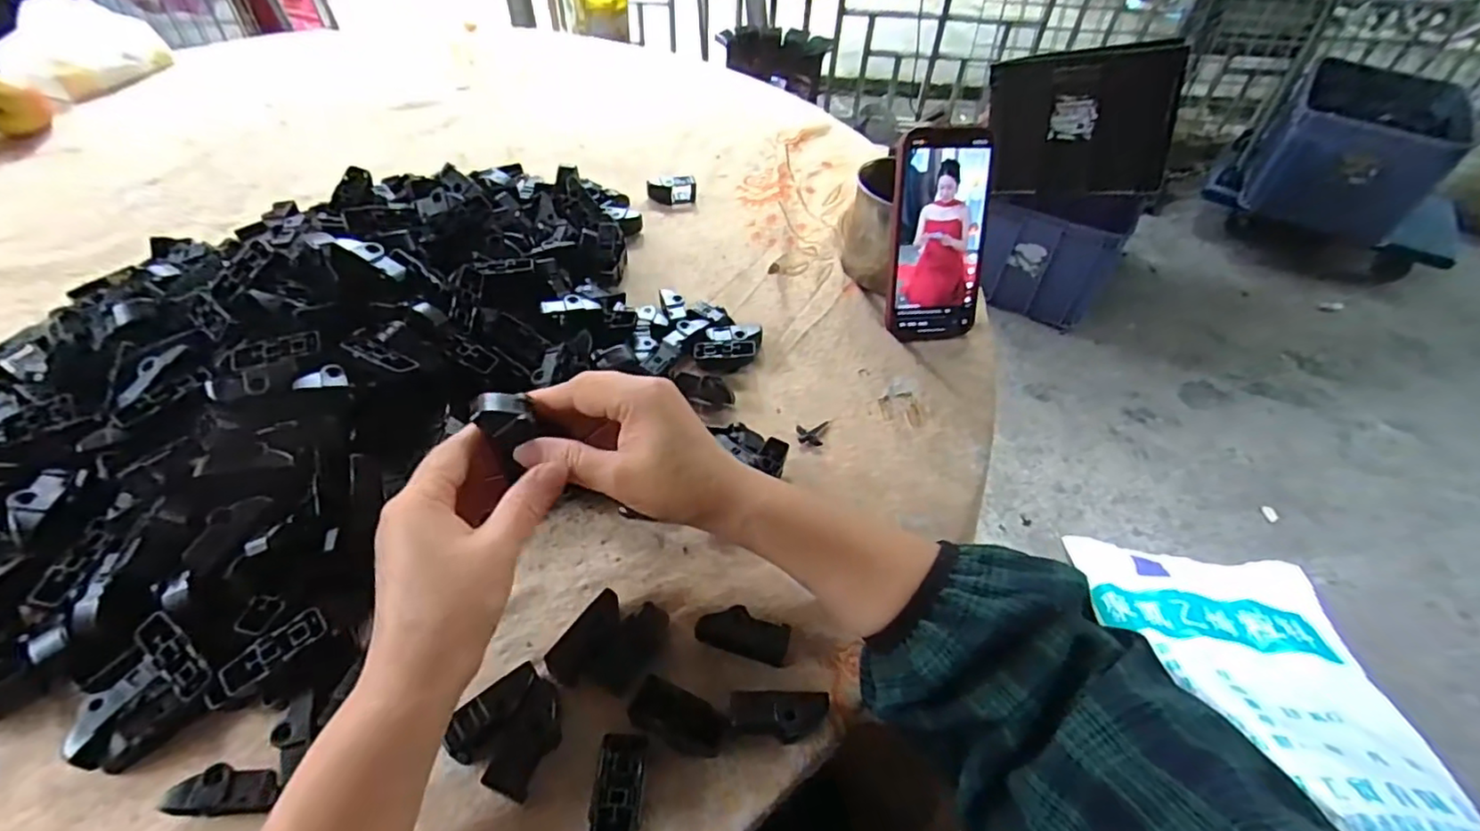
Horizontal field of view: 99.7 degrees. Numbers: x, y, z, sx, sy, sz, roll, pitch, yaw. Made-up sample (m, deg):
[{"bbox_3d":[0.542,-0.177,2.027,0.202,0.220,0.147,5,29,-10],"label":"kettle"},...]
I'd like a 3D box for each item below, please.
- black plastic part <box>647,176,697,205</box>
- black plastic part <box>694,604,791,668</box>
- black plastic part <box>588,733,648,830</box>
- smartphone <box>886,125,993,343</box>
[{"bbox_3d":[-0.070,-0.233,0.643,0.050,0.022,0.021,-1,47,-4],"label":"black plastic part"},{"bbox_3d":[0.002,0.119,0.340,0.049,0.022,0.018,11,48,7],"label":"black plastic part"},{"bbox_3d":[-0.055,0.175,0.287,0.022,0.019,0.049,1,47,-3],"label":"black plastic part"},{"bbox_3d":[0.157,-0.139,0.491,0.073,0.157,0.013,-4,21,-7],"label":"smartphone"}]

